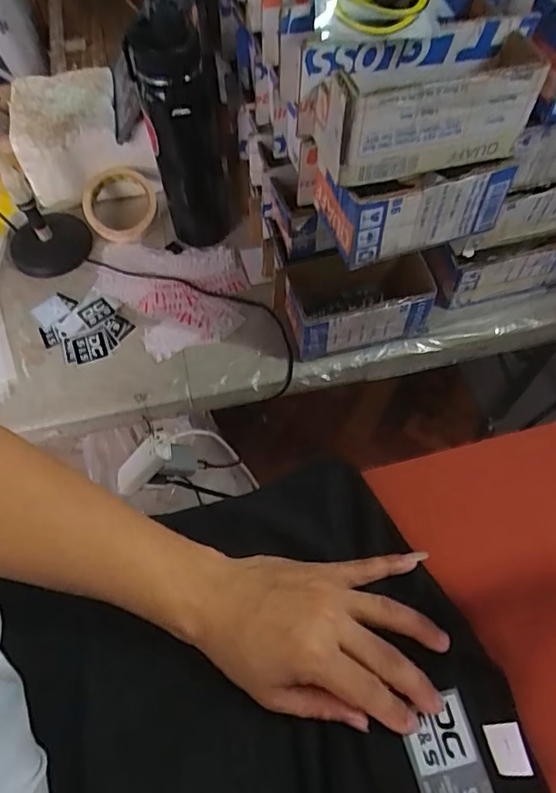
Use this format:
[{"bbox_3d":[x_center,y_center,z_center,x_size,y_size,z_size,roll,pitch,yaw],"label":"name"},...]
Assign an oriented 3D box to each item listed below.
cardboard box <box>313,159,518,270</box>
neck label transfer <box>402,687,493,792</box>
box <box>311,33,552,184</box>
[{"bbox_3d":[0.119,-0.182,0.466,0.155,0.078,0.085,-11,62,-5],"label":"cardboard box"},{"bbox_3d":[0.103,0.221,0.322,0.042,0.004,0.064,-13,62,-6],"label":"neck label transfer"},{"bbox_3d":[0.111,-0.217,0.393,0.156,0.081,0.061,-11,62,-5],"label":"box"}]

